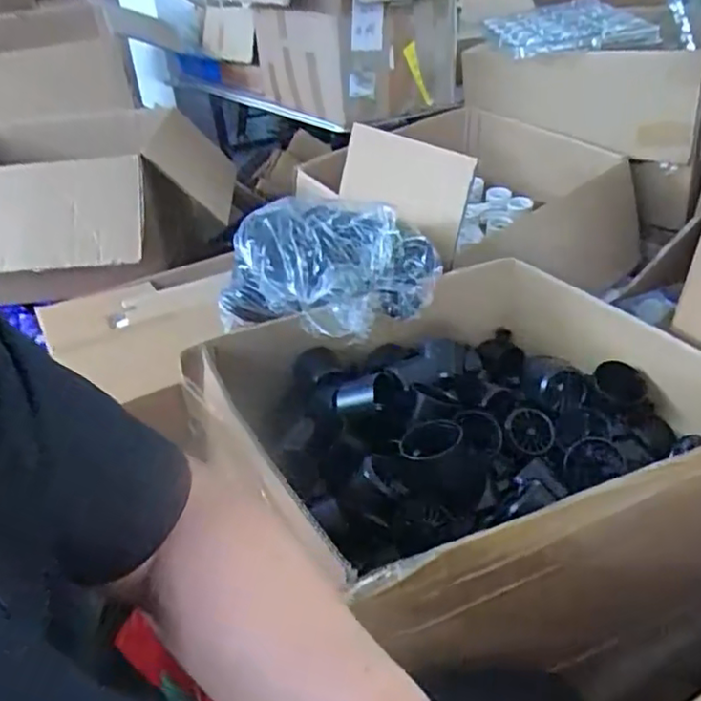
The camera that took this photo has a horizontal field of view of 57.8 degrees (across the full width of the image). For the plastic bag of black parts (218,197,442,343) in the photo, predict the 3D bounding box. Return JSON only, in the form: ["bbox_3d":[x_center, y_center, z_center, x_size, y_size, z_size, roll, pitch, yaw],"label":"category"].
[{"bbox_3d":[-0.026,-0.113,0.828,0.236,0.118,0.201,20,40,35],"label":"plastic bag of black parts"}]

